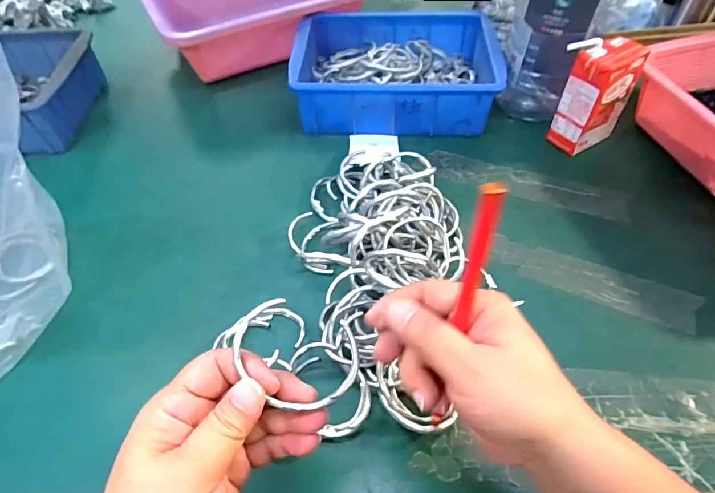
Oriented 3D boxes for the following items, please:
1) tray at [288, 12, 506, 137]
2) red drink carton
[{"bbox_3d":[0.045,-0.223,0.547,0.233,0.065,0.173,2,55,2],"label":"tray"},{"bbox_3d":[0.259,-0.164,0.473,0.075,0.108,0.046,-23,57,-15],"label":"red drink carton"}]

